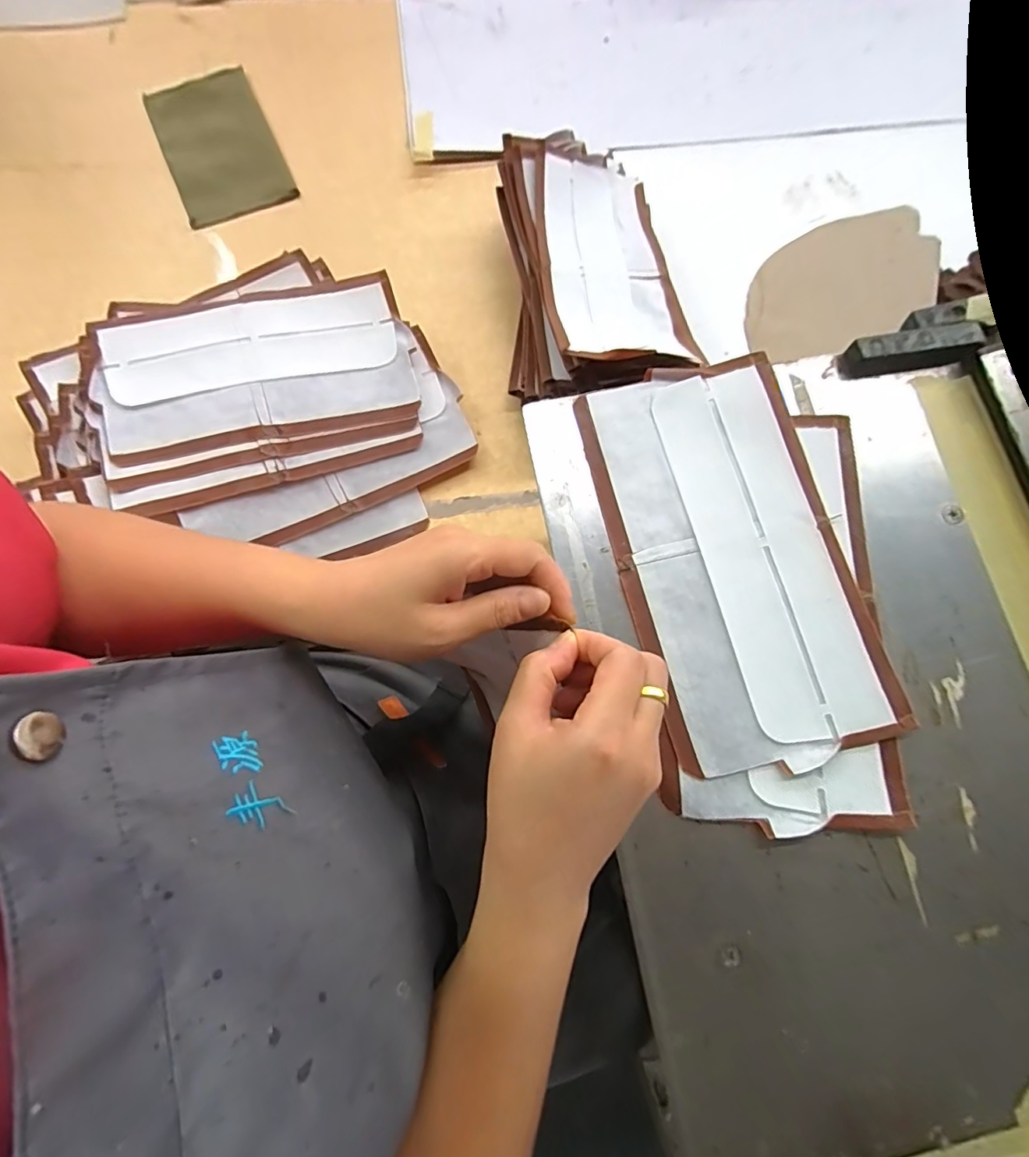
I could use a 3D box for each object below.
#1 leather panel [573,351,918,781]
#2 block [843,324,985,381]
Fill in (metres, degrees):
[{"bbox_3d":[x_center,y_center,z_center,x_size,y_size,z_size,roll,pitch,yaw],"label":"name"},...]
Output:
[{"bbox_3d":[0.122,-0.015,0.291,0.123,0.008,0.225,-13,78,-3],"label":"leather panel"},{"bbox_3d":[0.246,-0.141,0.317,0.082,0.016,0.021,-11,78,-3],"label":"block"}]

